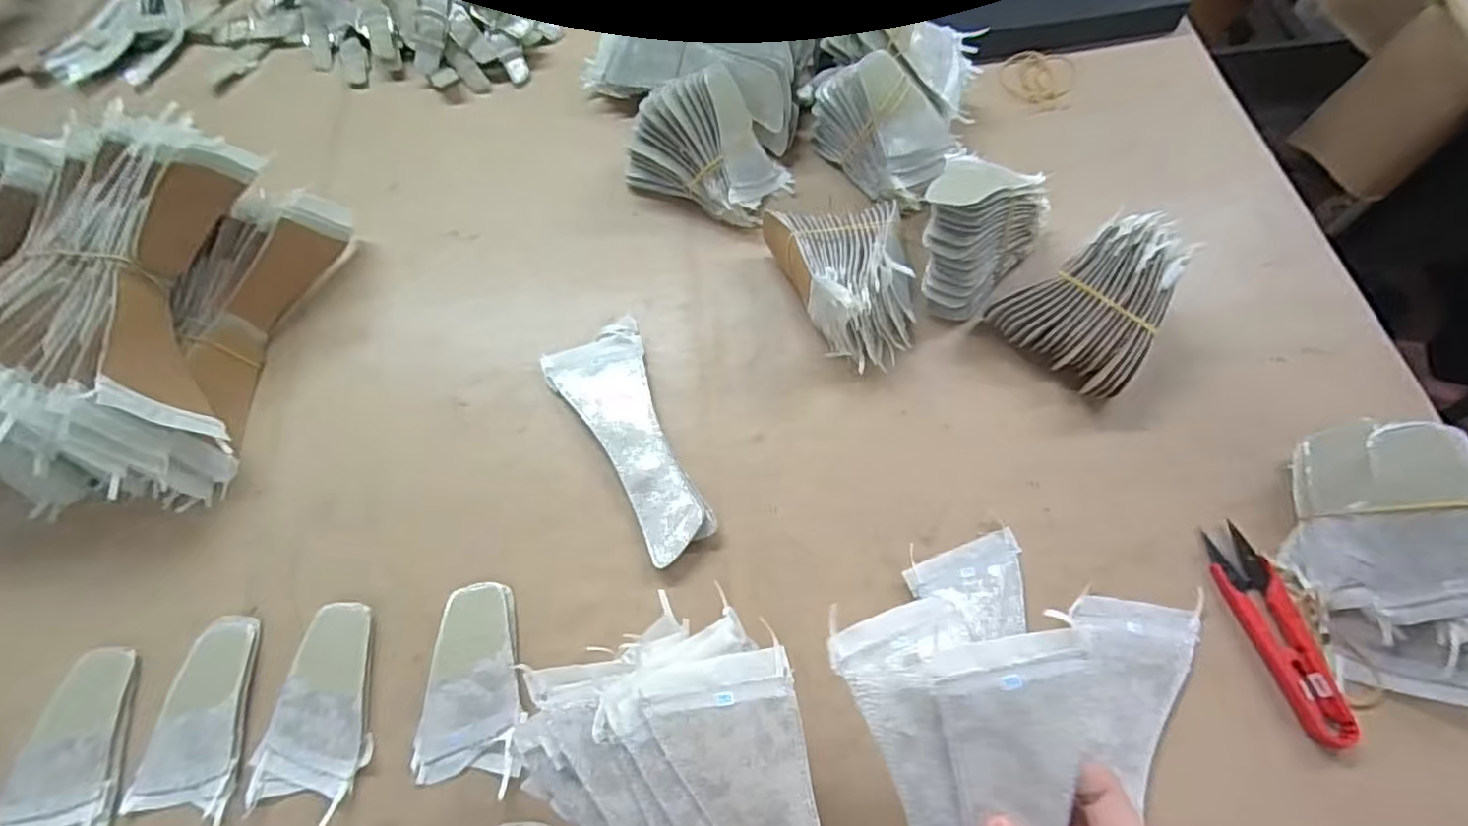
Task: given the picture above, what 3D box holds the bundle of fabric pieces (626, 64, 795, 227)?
[{"bbox_3d":[-0.021,-0.201,0.486,0.116,0.079,0.069,26,70,13],"label":"bundle of fabric pieces"}]

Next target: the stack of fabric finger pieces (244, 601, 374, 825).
[{"bbox_3d":[-0.228,0.162,0.368,0.058,0.007,0.105,4,67,4],"label":"stack of fabric finger pieces"}]

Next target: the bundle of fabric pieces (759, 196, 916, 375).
[{"bbox_3d":[0.077,-0.091,0.443,0.088,0.060,0.116,-11,67,-2],"label":"bundle of fabric pieces"}]

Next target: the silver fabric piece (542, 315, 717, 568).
[{"bbox_3d":[-0.062,0.013,0.424,0.064,0.015,0.167,-28,68,-9],"label":"silver fabric piece"}]

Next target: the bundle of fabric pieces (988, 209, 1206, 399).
[{"bbox_3d":[0.236,-0.074,0.424,0.090,0.065,0.090,-42,71,-14],"label":"bundle of fabric pieces"}]

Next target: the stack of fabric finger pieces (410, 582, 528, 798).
[{"bbox_3d":[-0.143,0.149,0.369,0.057,0.008,0.102,1,67,3],"label":"stack of fabric finger pieces"}]

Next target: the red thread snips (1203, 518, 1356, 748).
[{"bbox_3d":[0.294,0.118,0.358,0.028,0.018,0.112,-11,67,-2],"label":"red thread snips"}]

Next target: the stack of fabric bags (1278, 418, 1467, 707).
[{"bbox_3d":[0.356,0.077,0.346,0.089,0.068,0.149,-11,67,-2],"label":"stack of fabric bags"}]

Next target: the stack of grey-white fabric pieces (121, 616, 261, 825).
[{"bbox_3d":[-0.296,0.168,0.369,0.059,0.005,0.100,4,67,4],"label":"stack of grey-white fabric pieces"}]

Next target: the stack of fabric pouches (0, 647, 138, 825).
[{"bbox_3d":[-0.368,0.189,0.367,0.062,0.008,0.107,2,67,3],"label":"stack of fabric pouches"}]

